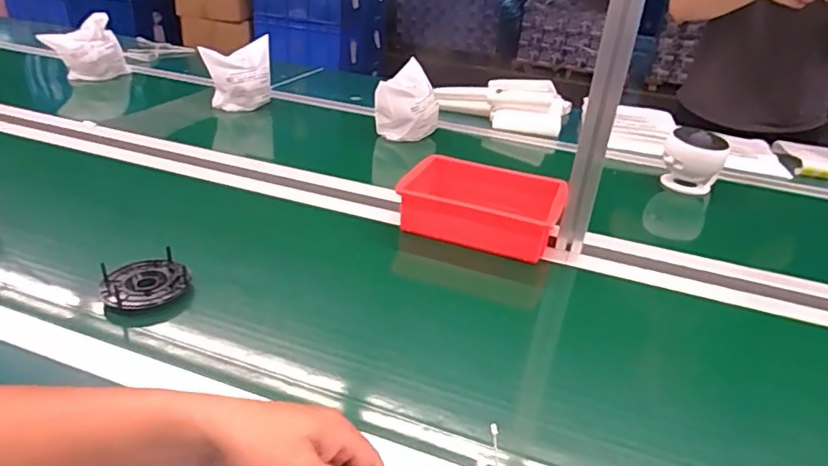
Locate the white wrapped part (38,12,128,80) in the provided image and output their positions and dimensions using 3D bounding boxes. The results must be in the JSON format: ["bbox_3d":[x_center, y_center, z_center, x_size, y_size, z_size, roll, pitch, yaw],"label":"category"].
[{"bbox_3d":[-0.880,-0.490,1.479,0.183,0.158,0.147,-14,34,-27],"label":"white wrapped part"}]

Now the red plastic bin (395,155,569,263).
[{"bbox_3d":[0.112,-0.049,0.891,0.236,0.072,0.172,14,32,18],"label":"red plastic bin"}]

